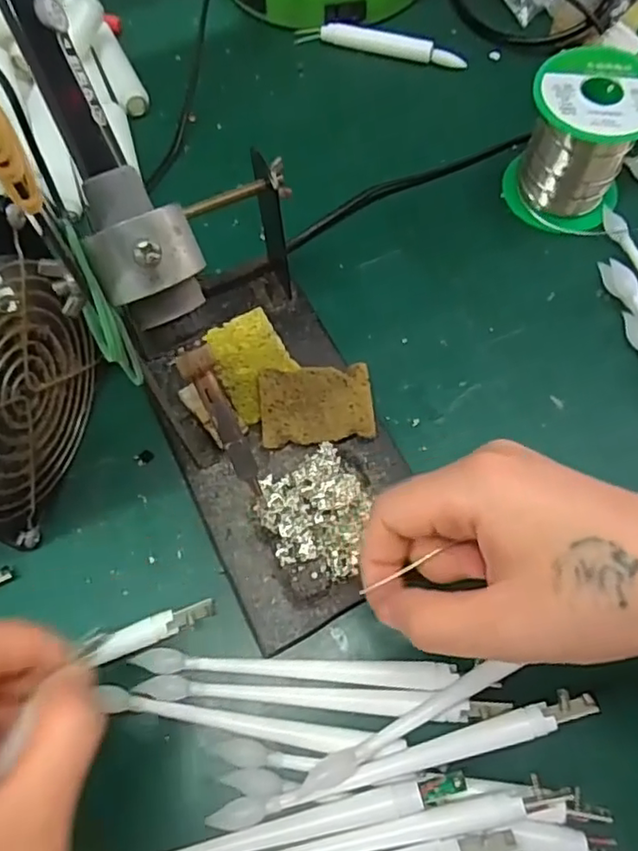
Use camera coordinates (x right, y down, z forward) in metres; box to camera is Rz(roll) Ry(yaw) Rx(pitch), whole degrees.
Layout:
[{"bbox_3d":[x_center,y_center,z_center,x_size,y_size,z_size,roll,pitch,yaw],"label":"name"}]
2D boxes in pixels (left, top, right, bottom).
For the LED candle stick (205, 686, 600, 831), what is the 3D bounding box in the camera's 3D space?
[{"bbox_3d":[0.035,0.134,0.244,0.157,0.016,0.012,-14,67,-5],"label":"LED candle stick"}]

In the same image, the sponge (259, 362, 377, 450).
[{"bbox_3d":[-0.001,-0.011,0.303,0.054,0.004,0.040,-5,73,-3],"label":"sponge"}]

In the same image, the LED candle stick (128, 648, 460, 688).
[{"bbox_3d":[-0.011,0.107,0.268,0.138,0.011,0.010,2,67,2],"label":"LED candle stick"}]

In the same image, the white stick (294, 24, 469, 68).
[{"bbox_3d":[0.043,-0.263,0.422,0.116,0.014,0.011,12,68,6],"label":"white stick"}]

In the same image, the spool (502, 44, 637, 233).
[{"bbox_3d":[0.149,-0.162,0.348,0.064,0.071,0.064,0,67,1],"label":"spool"}]

